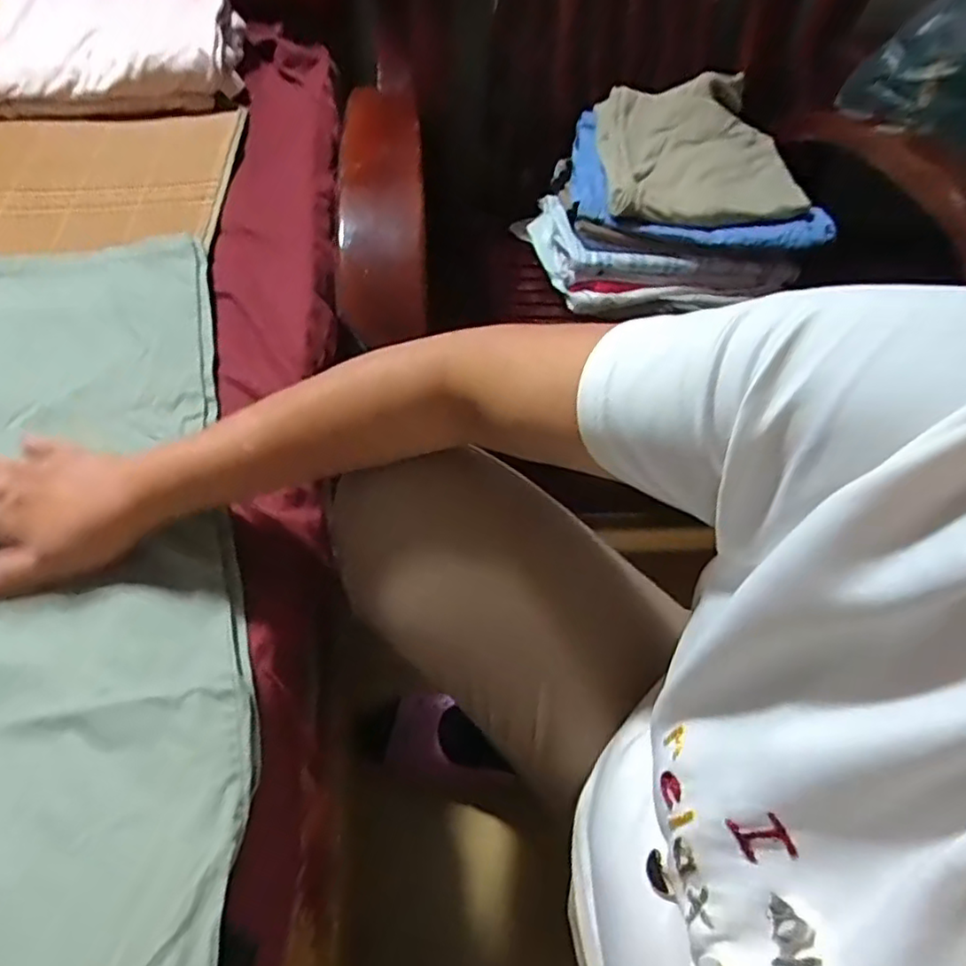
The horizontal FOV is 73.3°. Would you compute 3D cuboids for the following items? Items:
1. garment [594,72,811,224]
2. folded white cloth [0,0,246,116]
[{"bbox_3d":[0.262,-0.416,0.794,0.220,0.080,0.209,0,54,-4],"label":"garment"},{"bbox_3d":[-0.443,-0.537,0.783,0.285,0.105,0.207,-4,54,-8],"label":"folded white cloth"}]

